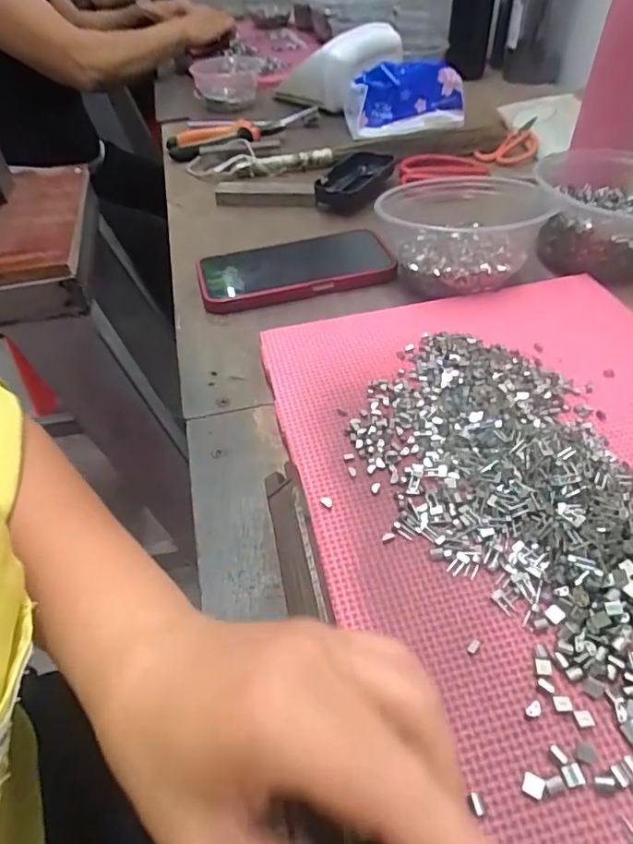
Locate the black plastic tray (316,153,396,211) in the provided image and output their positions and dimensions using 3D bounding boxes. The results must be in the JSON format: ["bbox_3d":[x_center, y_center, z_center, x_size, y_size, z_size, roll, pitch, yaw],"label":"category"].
[{"bbox_3d":[0.042,-0.267,0.597,0.057,0.030,0.102,22,52,26],"label":"black plastic tray"}]

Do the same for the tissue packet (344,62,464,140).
[{"bbox_3d":[0.117,-0.432,0.719,0.156,0.075,0.053,-4,45,4],"label":"tissue packet"}]

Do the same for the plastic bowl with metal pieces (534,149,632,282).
[{"bbox_3d":[0.248,-0.176,0.452,0.120,0.069,0.137,11,48,18],"label":"plastic bowl with metal pieces"}]

